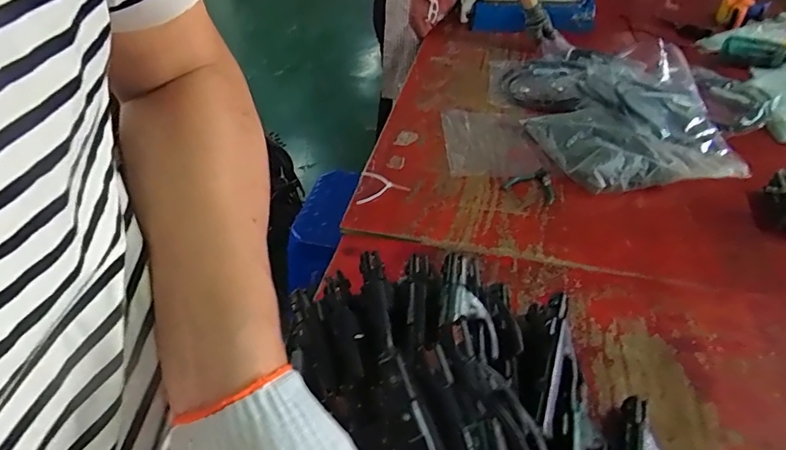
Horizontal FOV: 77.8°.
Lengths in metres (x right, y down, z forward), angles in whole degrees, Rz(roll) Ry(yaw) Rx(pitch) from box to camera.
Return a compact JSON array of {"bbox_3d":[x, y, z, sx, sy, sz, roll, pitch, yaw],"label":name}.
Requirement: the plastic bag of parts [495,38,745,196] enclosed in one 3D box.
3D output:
[{"bbox_3d":[0.517,-0.312,1.162,0.434,0.100,0.621,-4,42,-7],"label":"plastic bag of parts"}]

